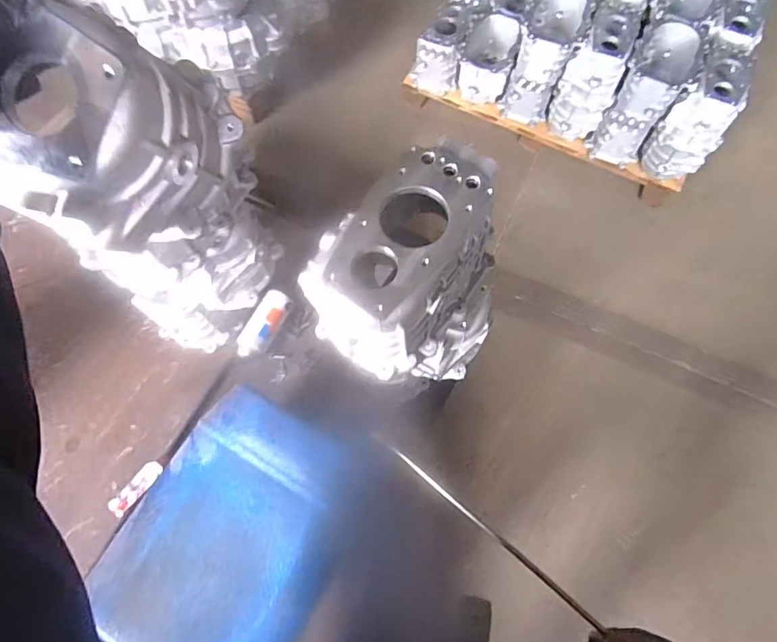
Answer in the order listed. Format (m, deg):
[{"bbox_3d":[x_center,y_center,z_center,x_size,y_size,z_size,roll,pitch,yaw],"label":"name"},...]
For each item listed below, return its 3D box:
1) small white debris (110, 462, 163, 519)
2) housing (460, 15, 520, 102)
[{"bbox_3d":[-0.464,0.306,0.887,0.033,0.019,0.104,36,72,12],"label":"small white debris"},{"bbox_3d":[0.328,-0.868,1.589,0.163,0.148,0.222,14,69,5],"label":"housing"}]

